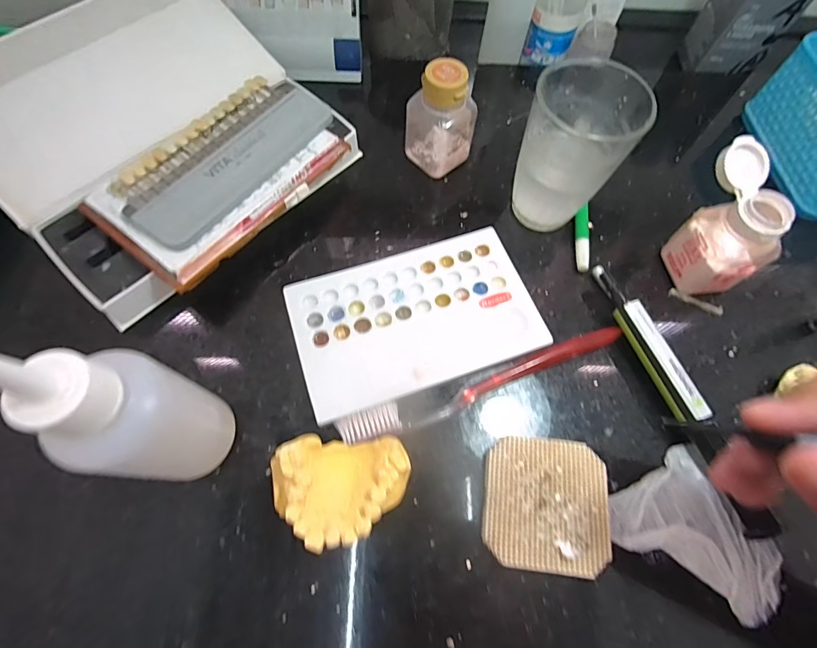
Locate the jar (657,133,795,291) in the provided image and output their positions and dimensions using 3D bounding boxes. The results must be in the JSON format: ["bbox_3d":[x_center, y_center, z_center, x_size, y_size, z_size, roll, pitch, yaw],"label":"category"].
[{"bbox_3d":[0.204,-0.063,0.264,0.042,0.075,0.070,-16,69,-9],"label":"jar"}]

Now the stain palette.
[{"bbox_3d":[0.004,-0.005,0.264,0.151,0.012,0.095,-18,69,-10],"label":"stain palette"}]

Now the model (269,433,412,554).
[{"bbox_3d":[-0.032,0.084,0.210,0.064,0.037,0.051,-10,68,-7],"label":"model"}]

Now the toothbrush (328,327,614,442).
[{"bbox_3d":[0.050,0.036,0.248,0.186,0.010,0.018,-18,69,-10],"label":"toothbrush"}]

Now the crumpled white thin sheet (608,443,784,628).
[{"bbox_3d":[0.158,0.120,0.220,0.069,0.007,0.083,-32,72,-15],"label":"crumpled white thin sheet"}]

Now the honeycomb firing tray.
[{"bbox_3d":[0.075,0.098,0.223,0.066,0.012,0.066,7,67,0],"label":"honeycomb firing tray"}]

